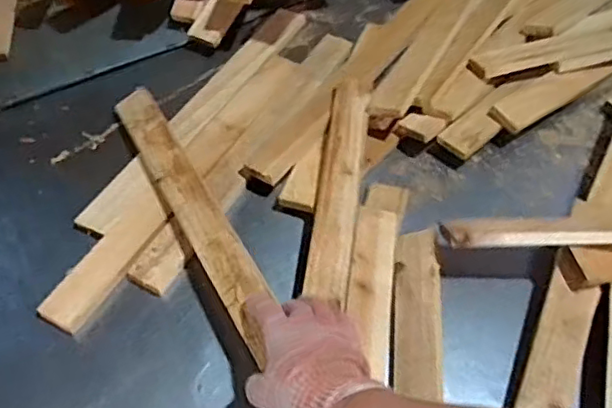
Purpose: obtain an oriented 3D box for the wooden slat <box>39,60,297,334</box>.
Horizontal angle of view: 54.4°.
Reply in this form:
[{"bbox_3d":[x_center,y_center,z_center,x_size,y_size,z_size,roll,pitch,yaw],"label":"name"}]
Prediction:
[{"bbox_3d":[-0.153,-0.047,0.794,0.056,0.018,0.509,24,57,18],"label":"wooden slat"}]

